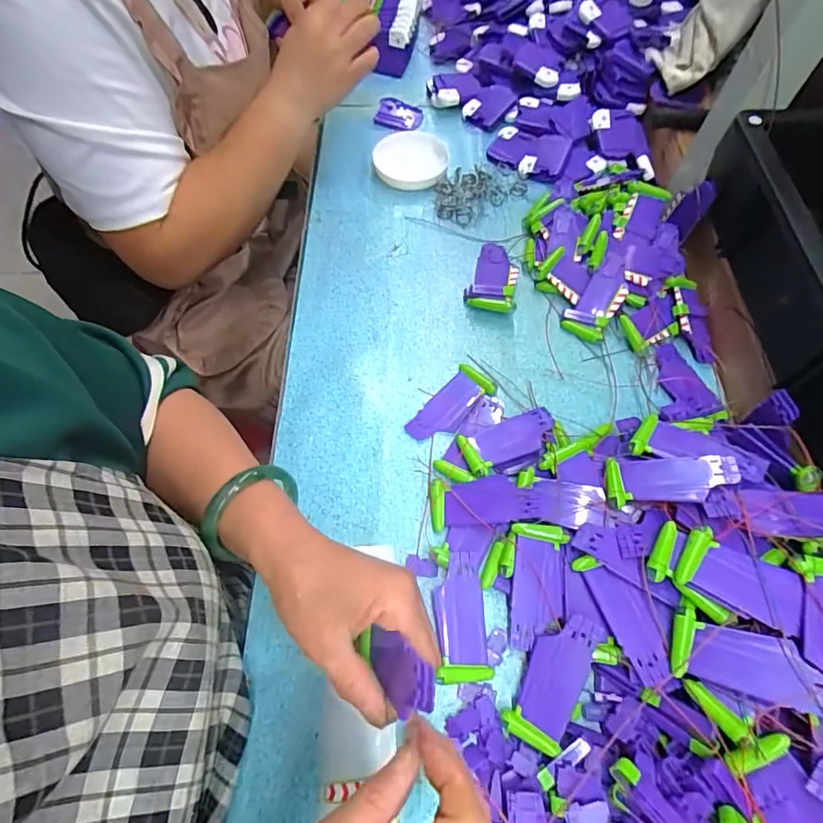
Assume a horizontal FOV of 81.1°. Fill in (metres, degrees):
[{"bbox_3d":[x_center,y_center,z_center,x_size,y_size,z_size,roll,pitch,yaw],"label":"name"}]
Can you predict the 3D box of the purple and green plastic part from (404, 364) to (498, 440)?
[{"bbox_3d":[0.038,-0.005,0.444,0.040,0.008,0.088,37,68,17],"label":"purple and green plastic part"}]

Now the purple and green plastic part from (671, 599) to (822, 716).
[{"bbox_3d":[0.210,0.152,0.300,0.083,0.010,0.046,5,63,25],"label":"purple and green plastic part"}]

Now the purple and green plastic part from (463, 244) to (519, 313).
[{"bbox_3d":[0.086,-0.147,0.511,0.051,0.022,0.097,8,63,4],"label":"purple and green plastic part"}]

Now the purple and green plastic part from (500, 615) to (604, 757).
[{"bbox_3d":[0.101,0.184,0.334,0.039,0.017,0.088,29,81,13],"label":"purple and green plastic part"}]

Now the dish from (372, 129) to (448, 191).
[{"bbox_3d":[-0.001,-0.316,0.599,0.089,0.020,0.103,6,63,3],"label":"dish"}]

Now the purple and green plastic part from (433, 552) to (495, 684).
[{"bbox_3d":[0.037,0.151,0.359,0.039,0.011,0.088,-4,63,-3],"label":"purple and green plastic part"}]

